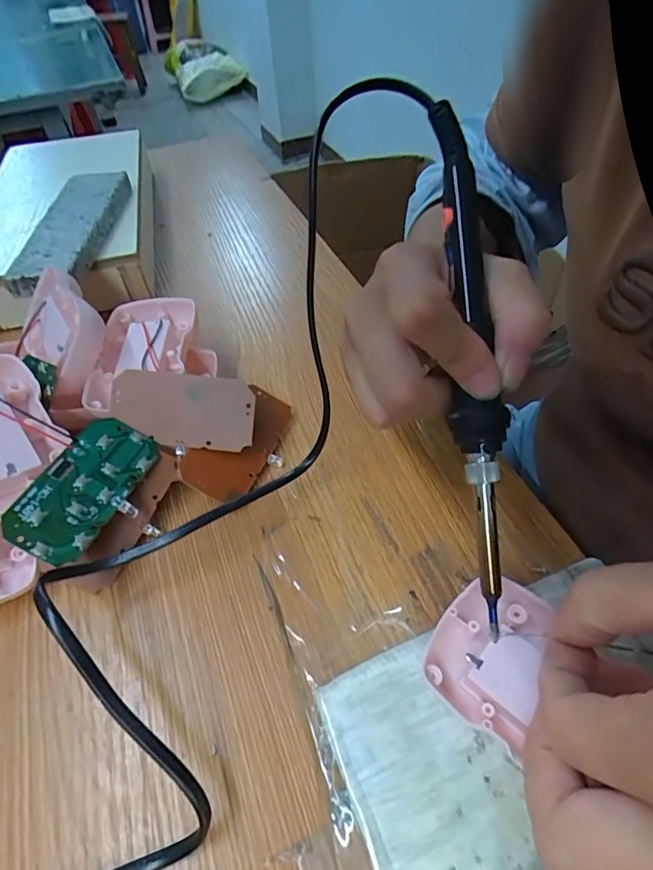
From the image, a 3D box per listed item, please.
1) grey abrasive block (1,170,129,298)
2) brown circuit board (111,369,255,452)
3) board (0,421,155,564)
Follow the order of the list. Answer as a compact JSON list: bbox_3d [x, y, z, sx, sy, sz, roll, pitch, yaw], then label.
[{"bbox_3d":[-0.184,-0.153,0.347,0.044,0.018,0.145,-2,49,3],"label":"grey abrasive block"},{"bbox_3d":[-0.076,-0.013,0.252,0.073,0.004,0.038,5,93,-2],"label":"brown circuit board"},{"bbox_3d":[-0.113,0.025,0.227,0.042,0.004,0.073,30,54,-3],"label":"board"}]

